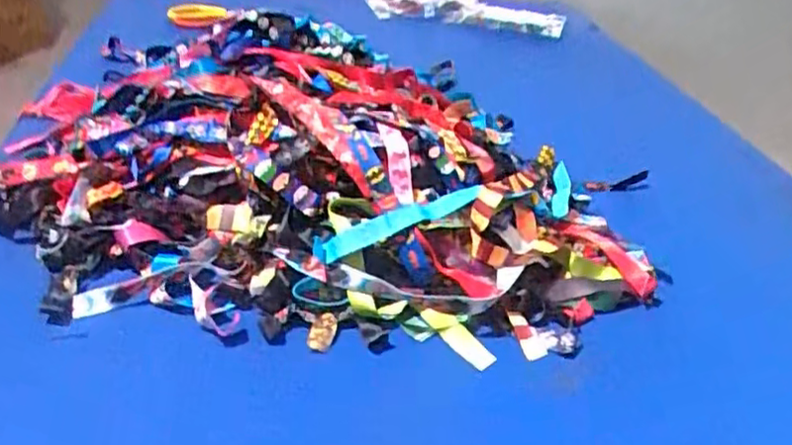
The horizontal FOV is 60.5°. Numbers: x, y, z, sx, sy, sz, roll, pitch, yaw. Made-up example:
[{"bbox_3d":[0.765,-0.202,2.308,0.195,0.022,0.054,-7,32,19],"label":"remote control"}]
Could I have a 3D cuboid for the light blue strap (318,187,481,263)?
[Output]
[{"bbox_3d":[0.007,-0.001,0.601,0.161,0.028,0.023,-16,38,-29],"label":"light blue strap"}]

